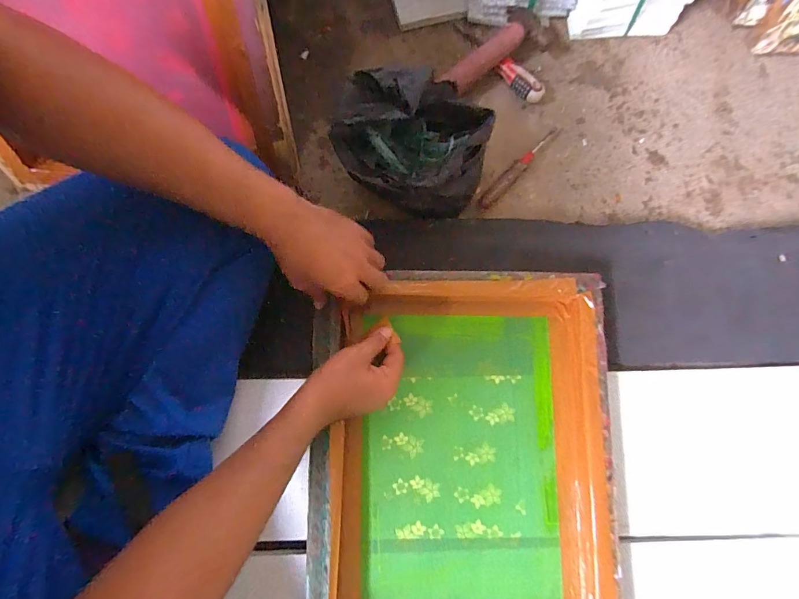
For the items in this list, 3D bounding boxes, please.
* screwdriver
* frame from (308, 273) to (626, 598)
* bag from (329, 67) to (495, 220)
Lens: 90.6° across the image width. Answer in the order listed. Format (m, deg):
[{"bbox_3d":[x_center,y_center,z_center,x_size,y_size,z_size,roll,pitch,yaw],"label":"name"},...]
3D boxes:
[{"bbox_3d":[0.170,-0.188,0.561,0.018,0.017,0.160,44,82,7],"label":"screwdriver"},{"bbox_3d":[0.076,0.193,0.479,0.352,0.051,0.447,0,80,-1],"label":"frame"},{"bbox_3d":[0.022,-0.178,0.487,0.184,0.153,0.121,-13,80,-3],"label":"bag"}]

